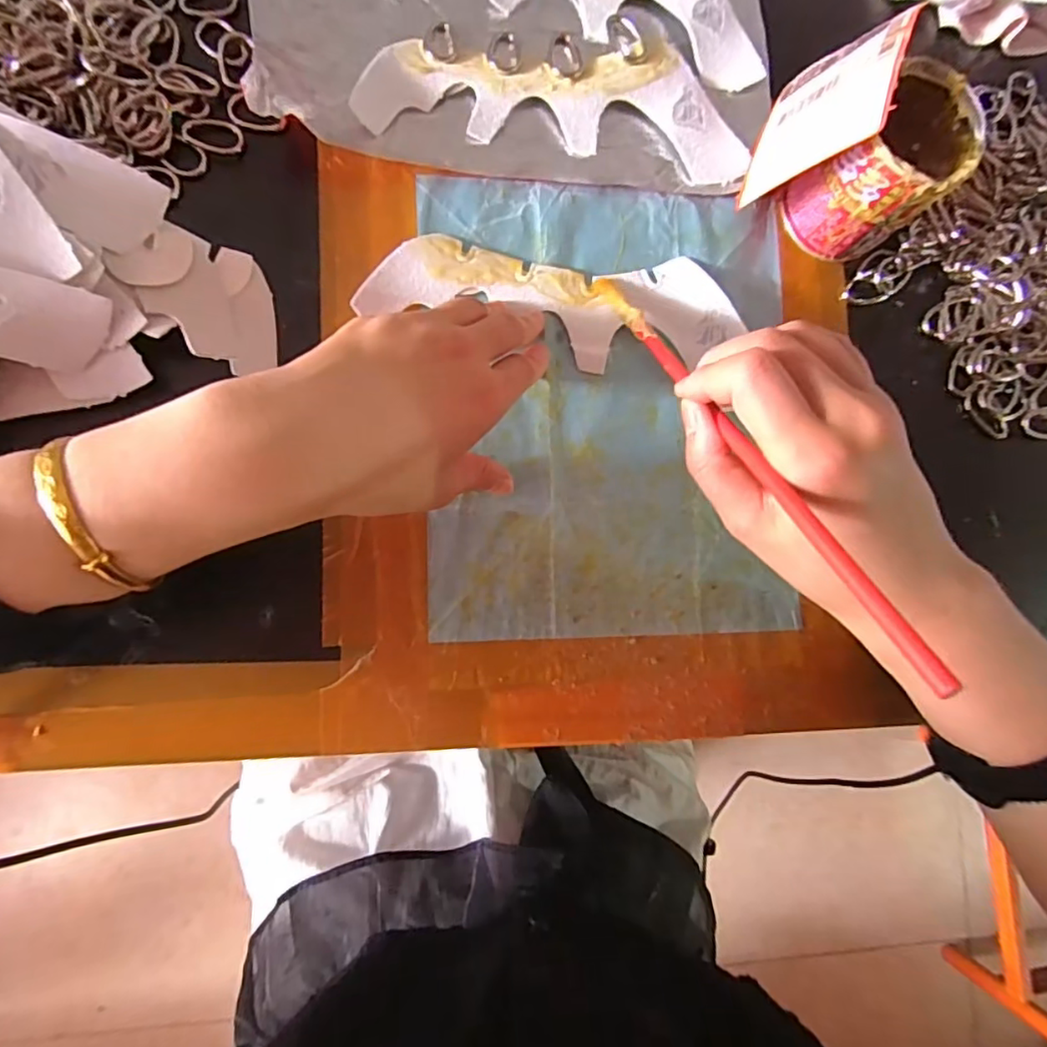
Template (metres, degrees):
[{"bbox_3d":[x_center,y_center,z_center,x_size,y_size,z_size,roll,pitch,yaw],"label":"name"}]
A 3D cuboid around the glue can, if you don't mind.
[{"bbox_3d":[0.193,-0.190,0.308,0.067,0.071,0.059,-40,91,-9],"label":"glue can"}]

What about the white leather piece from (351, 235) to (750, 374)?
[{"bbox_3d":[0.015,-0.119,0.304,0.194,0.022,0.062,1,82,-7],"label":"white leather piece"}]

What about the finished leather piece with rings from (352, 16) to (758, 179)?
[{"bbox_3d":[0.022,-0.246,0.322,0.214,0.010,0.083,3,85,-7],"label":"finished leather piece with rings"}]

